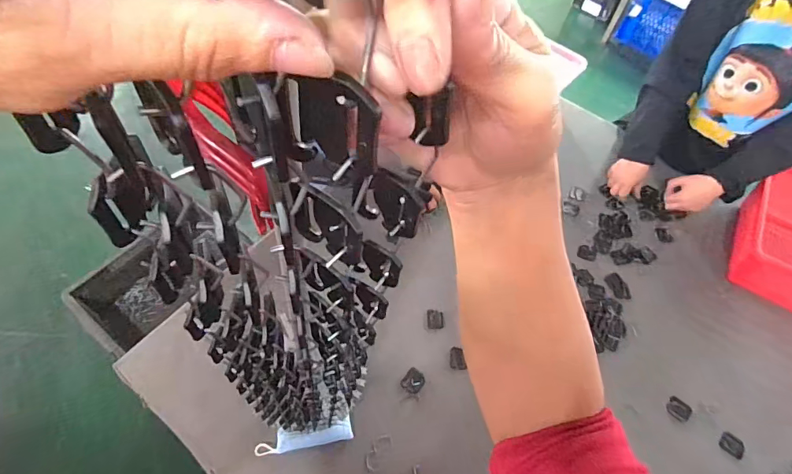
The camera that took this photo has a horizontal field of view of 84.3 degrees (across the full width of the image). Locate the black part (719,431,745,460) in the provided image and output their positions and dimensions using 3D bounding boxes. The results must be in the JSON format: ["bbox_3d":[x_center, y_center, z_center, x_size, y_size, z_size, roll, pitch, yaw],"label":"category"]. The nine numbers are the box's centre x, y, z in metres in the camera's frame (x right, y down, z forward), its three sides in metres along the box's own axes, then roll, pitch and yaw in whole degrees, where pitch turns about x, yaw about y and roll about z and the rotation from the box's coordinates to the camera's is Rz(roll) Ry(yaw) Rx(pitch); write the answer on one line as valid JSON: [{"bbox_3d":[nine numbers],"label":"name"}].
[{"bbox_3d":[0.609,0.377,0.792,0.040,0.008,0.035,32,61,16],"label":"black part"}]

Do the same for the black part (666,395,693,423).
[{"bbox_3d":[0.527,0.321,0.815,0.046,0.011,0.039,31,61,15],"label":"black part"}]

